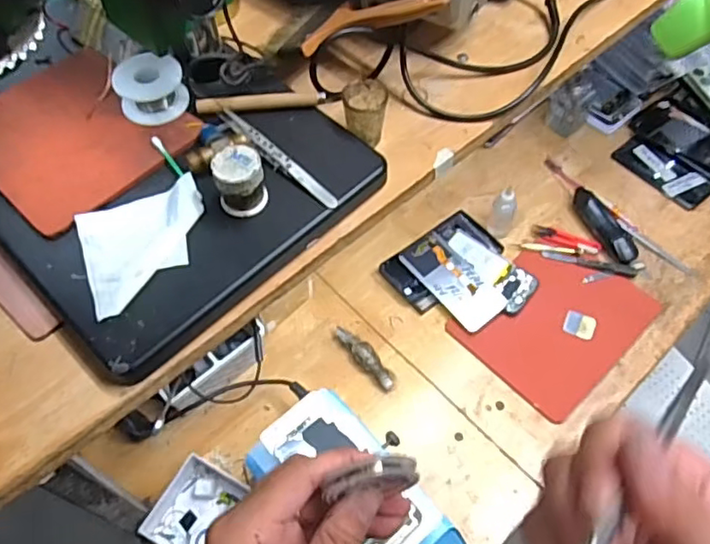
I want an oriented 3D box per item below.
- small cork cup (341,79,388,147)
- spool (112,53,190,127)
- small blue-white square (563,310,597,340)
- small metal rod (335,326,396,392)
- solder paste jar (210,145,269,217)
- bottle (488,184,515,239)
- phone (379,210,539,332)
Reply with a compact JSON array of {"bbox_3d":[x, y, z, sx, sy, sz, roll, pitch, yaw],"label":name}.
[{"bbox_3d":[0.008,-0.133,0.509,0.035,0.038,0.041,0,58,1],"label":"small cork cup"},{"bbox_3d":[-0.165,-0.148,0.494,0.053,0.031,0.051,0,58,0],"label":"spool"},{"bbox_3d":[0.326,0.076,0.878,0.044,0.007,0.038,19,61,12],"label":"small blue-white square"},{"bbox_3d":[0.016,0.118,0.850,0.029,0.016,0.111,-35,64,-19],"label":"small metal rod"},{"bbox_3d":[-0.083,-0.065,0.443,0.034,0.043,0.033,0,58,0],"label":"solder paste jar"},{"bbox_3d":[0.223,-0.089,0.915,0.034,0.084,0.031,17,60,11],"label":"bottle"},{"bbox_3d":[0.158,0.006,0.909,0.176,0.020,0.177,-35,68,-14],"label":"phone"}]

